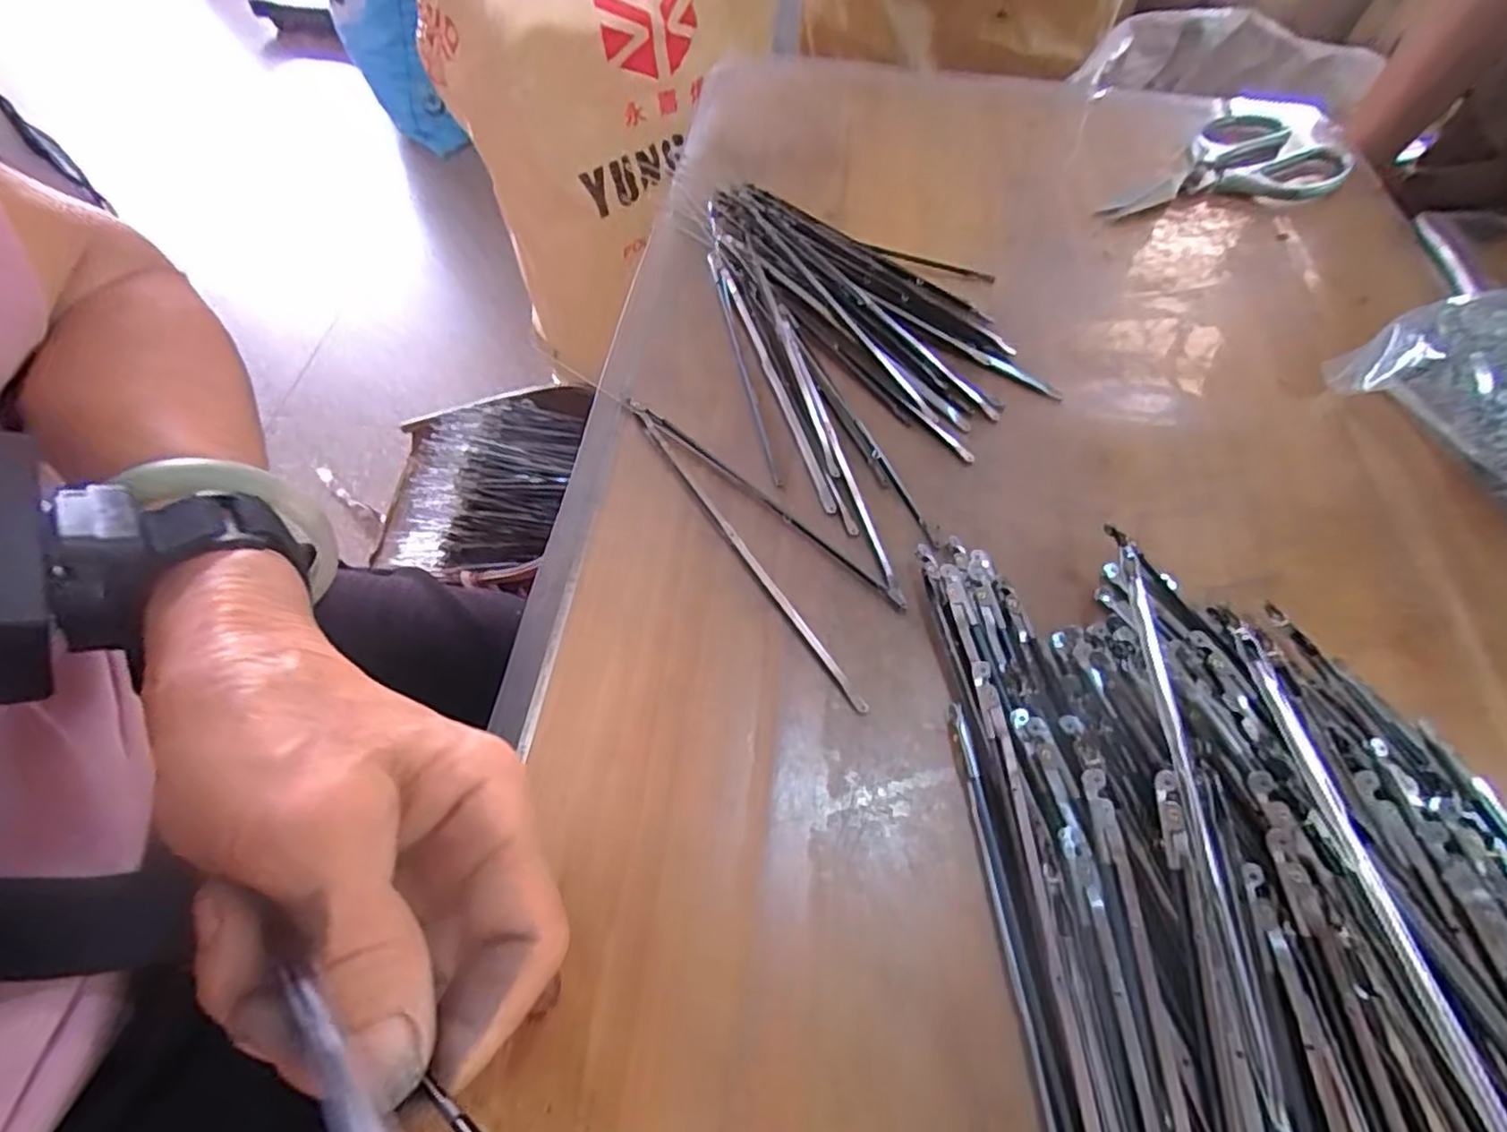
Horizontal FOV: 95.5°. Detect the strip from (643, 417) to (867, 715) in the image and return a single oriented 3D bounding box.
[{"bbox_3d":[-0.006,-0.009,0.294,0.008,0.005,0.171,-28,64,-18],"label":"strip"}]

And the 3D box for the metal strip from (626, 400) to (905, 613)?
[{"bbox_3d":[0.001,-0.032,0.307,0.163,0.005,0.008,37,64,19],"label":"metal strip"}]

